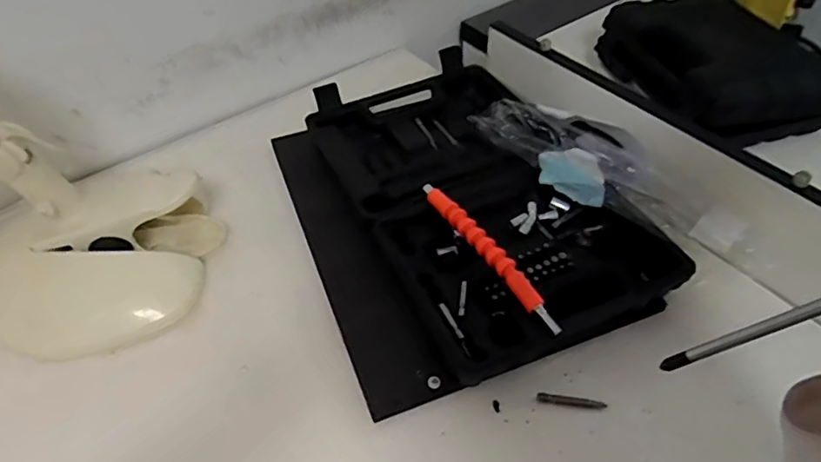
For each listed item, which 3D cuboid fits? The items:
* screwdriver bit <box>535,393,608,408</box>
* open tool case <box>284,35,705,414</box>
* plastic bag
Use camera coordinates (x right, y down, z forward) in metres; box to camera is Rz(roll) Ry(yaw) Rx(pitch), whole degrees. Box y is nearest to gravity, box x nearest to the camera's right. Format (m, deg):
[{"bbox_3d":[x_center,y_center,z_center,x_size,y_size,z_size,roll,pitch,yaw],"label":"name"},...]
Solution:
[{"bbox_3d":[0.116,0.123,0.408,0.048,0.005,0.006,7,48,7],"label":"screwdriver bit"},{"bbox_3d":[0.037,-0.039,0.513,0.267,0.046,0.358,-17,50,-14],"label":"open tool case"},{"bbox_3d":[0.165,-0.055,0.499,0.243,0.060,0.056,32,57,25],"label":"plastic bag"}]

